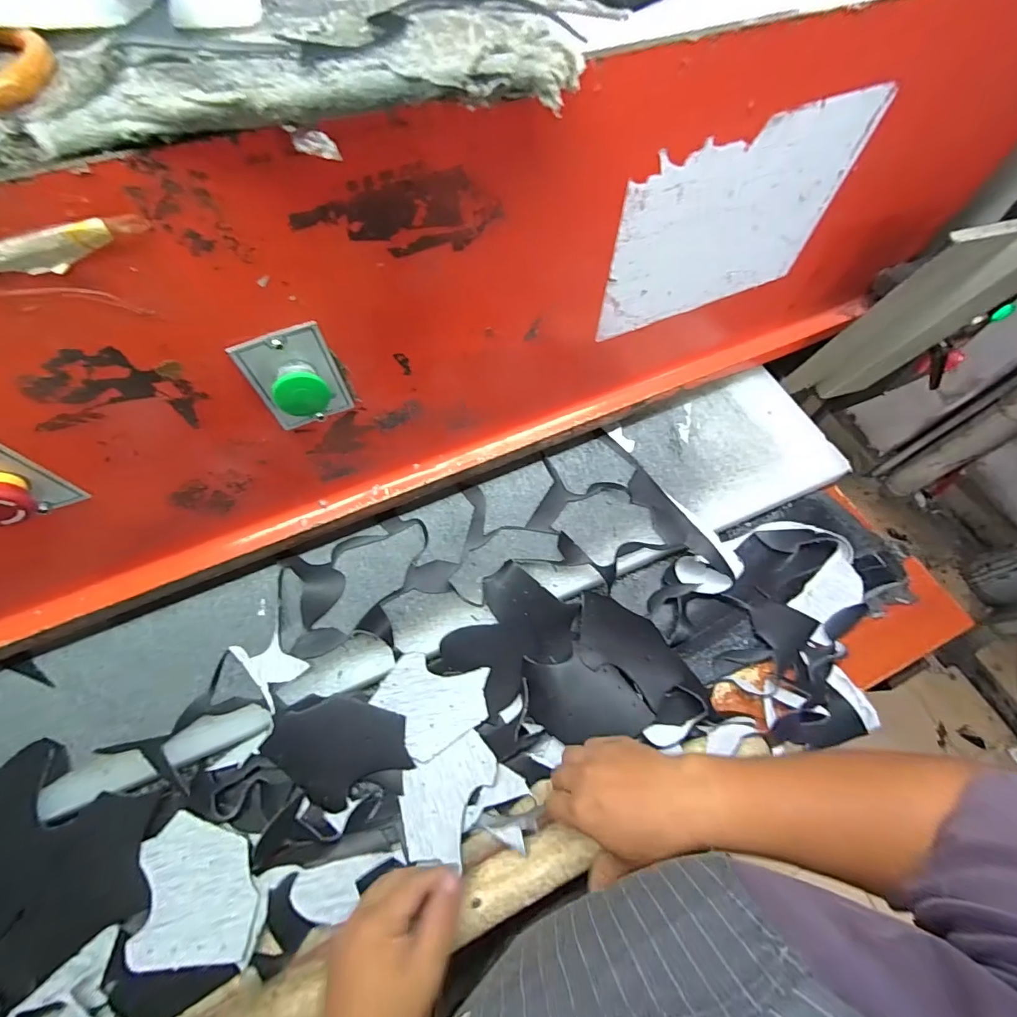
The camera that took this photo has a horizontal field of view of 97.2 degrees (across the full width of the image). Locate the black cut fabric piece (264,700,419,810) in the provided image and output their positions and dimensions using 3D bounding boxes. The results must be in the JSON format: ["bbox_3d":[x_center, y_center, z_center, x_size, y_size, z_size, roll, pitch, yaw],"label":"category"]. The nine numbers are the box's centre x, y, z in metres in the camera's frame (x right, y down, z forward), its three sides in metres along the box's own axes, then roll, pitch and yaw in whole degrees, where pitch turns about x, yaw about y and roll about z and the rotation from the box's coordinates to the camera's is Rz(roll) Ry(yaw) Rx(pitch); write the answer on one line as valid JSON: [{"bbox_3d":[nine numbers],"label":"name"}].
[{"bbox_3d":[-0.166,0.237,0.442,0.124,0.008,0.093,-16,80,-12],"label":"black cut fabric piece"}]

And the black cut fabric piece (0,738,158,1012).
[{"bbox_3d":[-0.442,0.333,0.395,0.235,0.054,0.176,-36,68,-13],"label":"black cut fabric piece"}]

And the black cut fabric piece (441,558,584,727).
[{"bbox_3d":[0.005,0.144,0.490,0.119,0.046,0.149,36,72,18],"label":"black cut fabric piece"}]

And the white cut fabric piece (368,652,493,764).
[{"bbox_3d":[-0.075,0.194,0.463,0.102,0.025,0.094,-39,69,-14],"label":"white cut fabric piece"}]

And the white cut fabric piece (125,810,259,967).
[{"bbox_3d":[-0.272,0.329,0.393,0.112,0.034,0.095,-1,65,3],"label":"white cut fabric piece"}]

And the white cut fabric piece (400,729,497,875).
[{"bbox_3d":[-0.053,0.271,0.418,0.097,0.029,0.082,-27,67,-9],"label":"white cut fabric piece"}]

